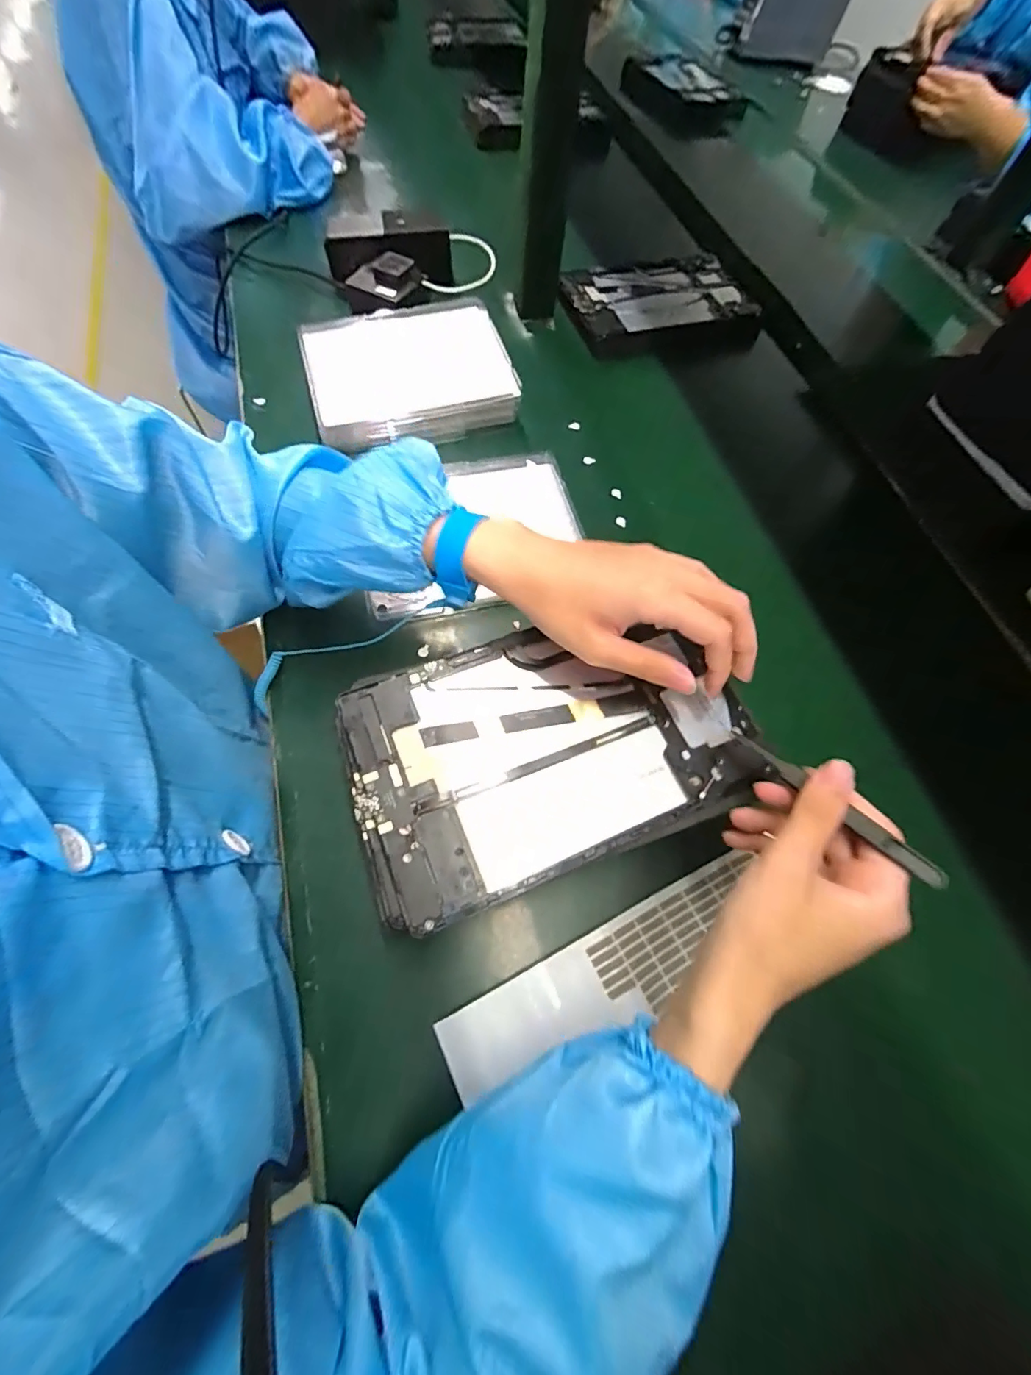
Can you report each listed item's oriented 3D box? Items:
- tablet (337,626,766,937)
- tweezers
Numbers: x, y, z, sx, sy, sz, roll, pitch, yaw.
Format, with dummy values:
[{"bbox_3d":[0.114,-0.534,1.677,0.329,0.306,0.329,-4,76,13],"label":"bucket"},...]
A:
[{"bbox_3d":[0.022,0.031,0.315,0.238,0.011,0.149,-18,68,-13],"label":"tablet"},{"bbox_3d":[0.164,0.059,0.265,0.009,0.006,0.113,-37,59,-19],"label":"tweezers"}]

